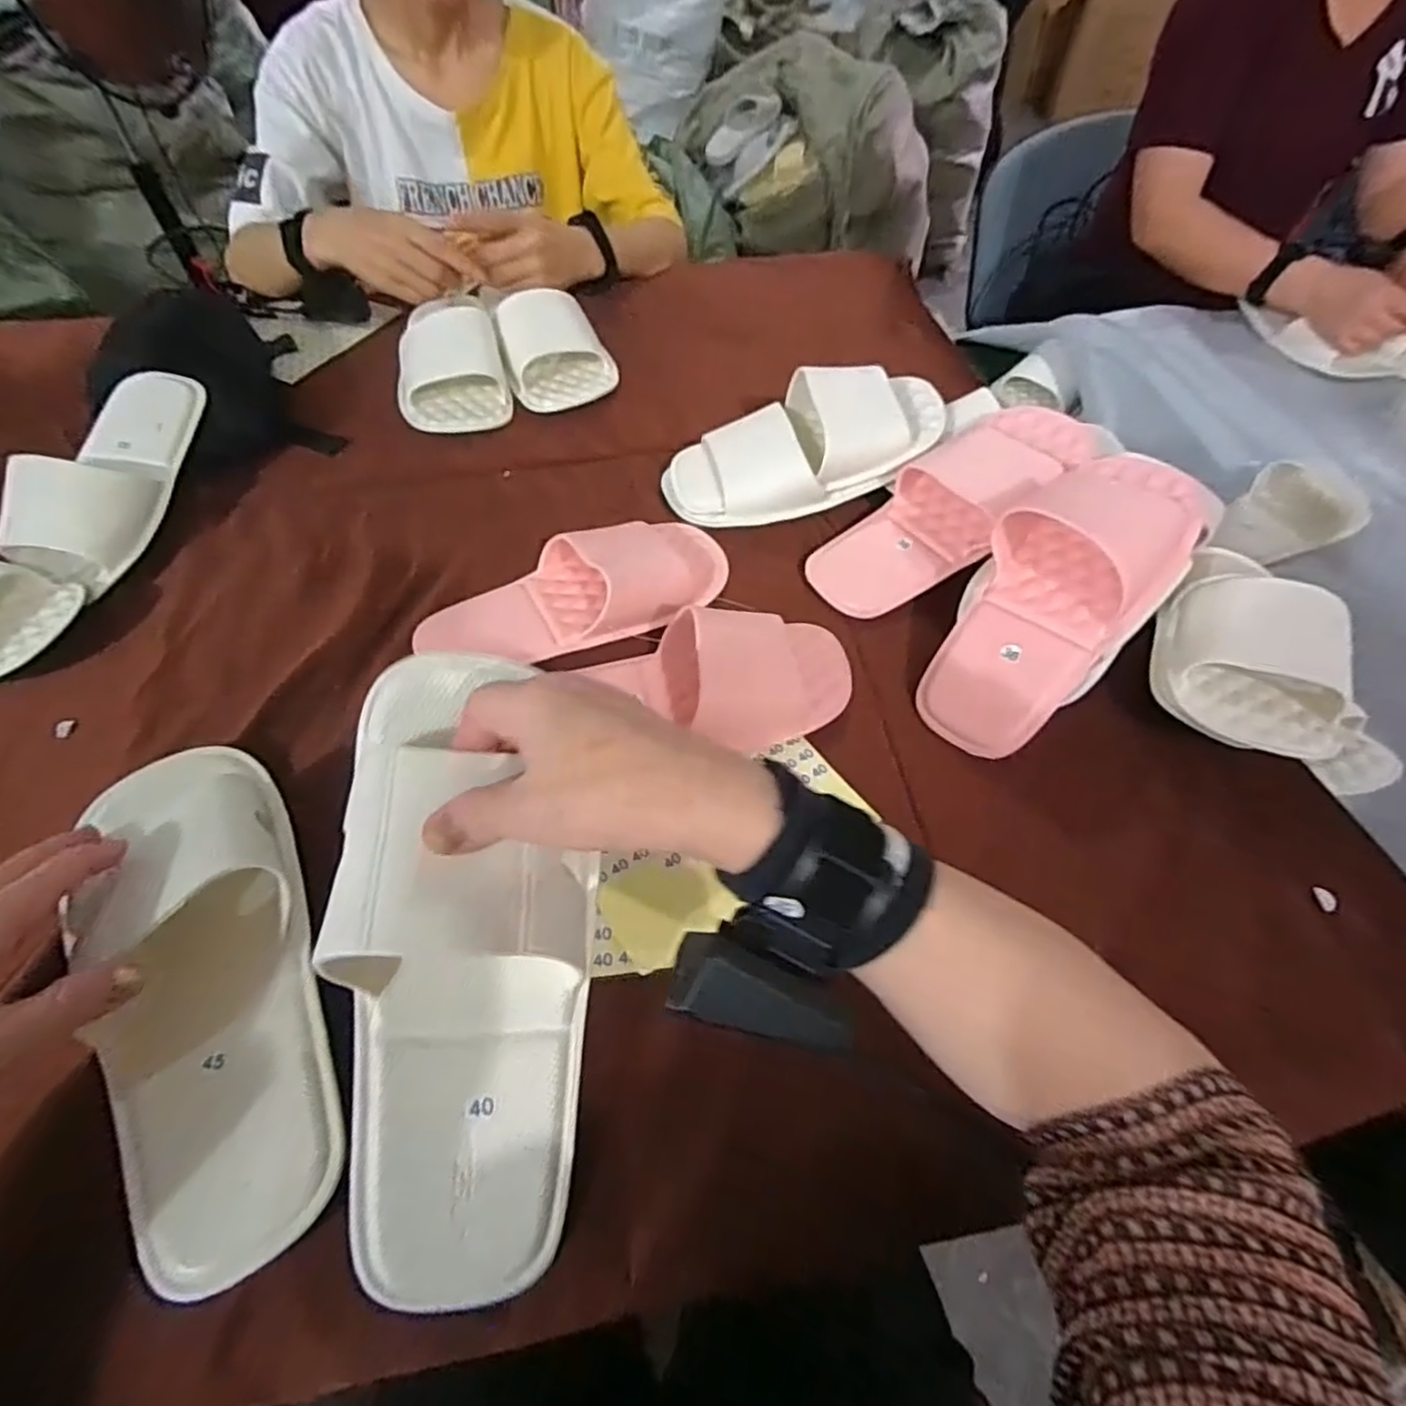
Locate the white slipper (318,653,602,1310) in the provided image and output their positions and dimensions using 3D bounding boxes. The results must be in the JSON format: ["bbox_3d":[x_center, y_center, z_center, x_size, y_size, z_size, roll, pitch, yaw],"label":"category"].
[{"bbox_3d":[-0.101,0.113,0.300,0.102,0.065,0.267,-6,90,-5],"label":"white slipper"}]

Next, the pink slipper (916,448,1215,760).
[{"bbox_3d":[0.231,-0.075,0.450,0.105,0.065,0.237,35,85,22],"label":"pink slipper"}]

